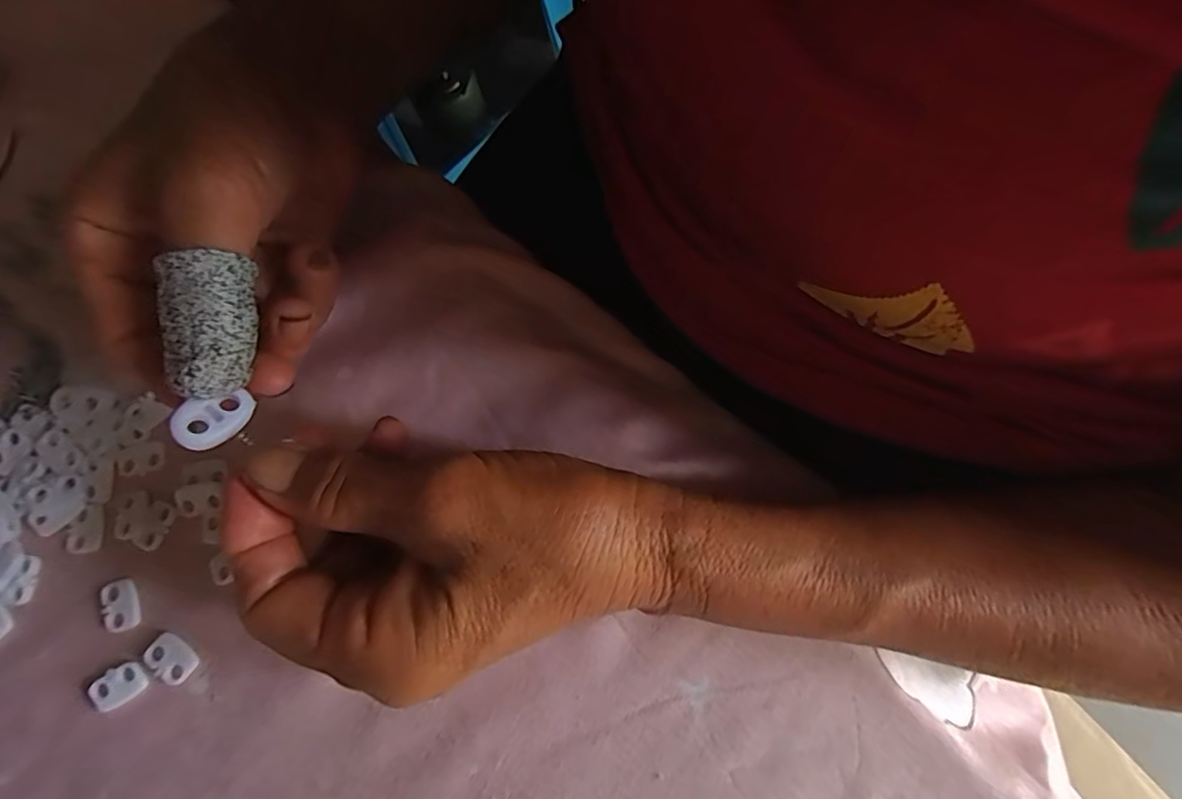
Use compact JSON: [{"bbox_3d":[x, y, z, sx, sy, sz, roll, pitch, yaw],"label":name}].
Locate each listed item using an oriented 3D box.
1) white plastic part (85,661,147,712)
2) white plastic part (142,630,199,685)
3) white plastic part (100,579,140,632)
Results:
[{"bbox_3d":[-0.172,0.104,0.209,0.021,0.004,0.012,-25,77,-4],"label":"white plastic part"},{"bbox_3d":[-0.154,0.094,0.211,0.019,0.004,0.014,29,79,8],"label":"white plastic part"},{"bbox_3d":[-0.176,0.077,0.215,0.013,0.004,0.018,-15,77,-2],"label":"white plastic part"}]

